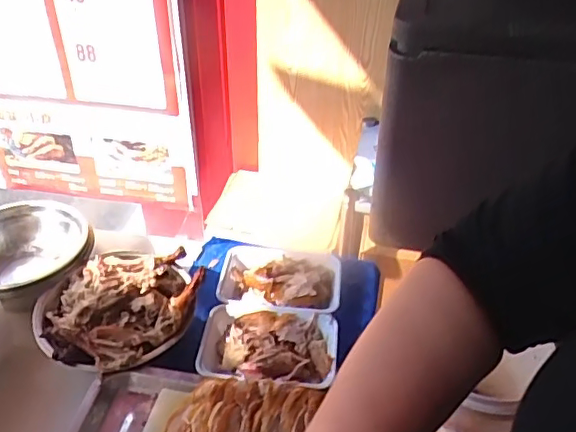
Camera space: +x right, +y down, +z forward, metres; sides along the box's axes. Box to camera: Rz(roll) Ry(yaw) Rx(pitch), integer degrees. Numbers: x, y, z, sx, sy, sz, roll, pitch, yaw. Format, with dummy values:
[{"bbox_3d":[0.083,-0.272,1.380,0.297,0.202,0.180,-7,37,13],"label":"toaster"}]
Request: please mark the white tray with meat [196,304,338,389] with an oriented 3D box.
[{"bbox_3d":[-0.025,0.167,0.718,0.172,0.046,0.114,6,39,4],"label":"white tray with meat"}]

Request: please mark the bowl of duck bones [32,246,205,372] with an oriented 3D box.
[{"bbox_3d":[-0.210,0.111,0.709,0.175,0.089,0.183,2,38,-1],"label":"bowl of duck bones"}]

